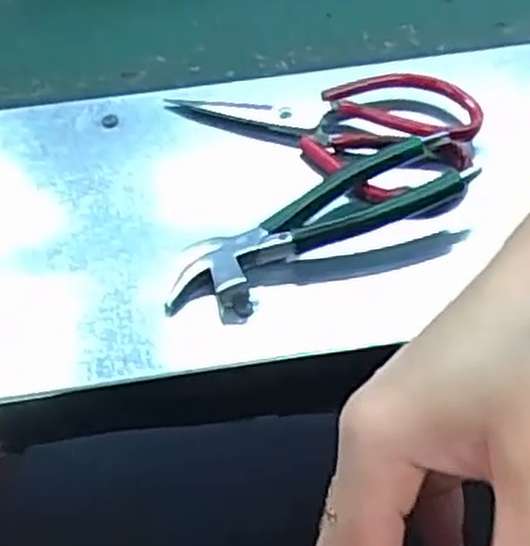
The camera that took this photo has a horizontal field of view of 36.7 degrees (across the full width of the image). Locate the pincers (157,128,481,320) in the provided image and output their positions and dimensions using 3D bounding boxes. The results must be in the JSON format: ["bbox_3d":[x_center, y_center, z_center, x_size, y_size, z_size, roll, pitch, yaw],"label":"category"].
[{"bbox_3d":[0.030,-0.029,0.462,0.186,0.037,0.056,-23,55,-20],"label":"pincers"}]

